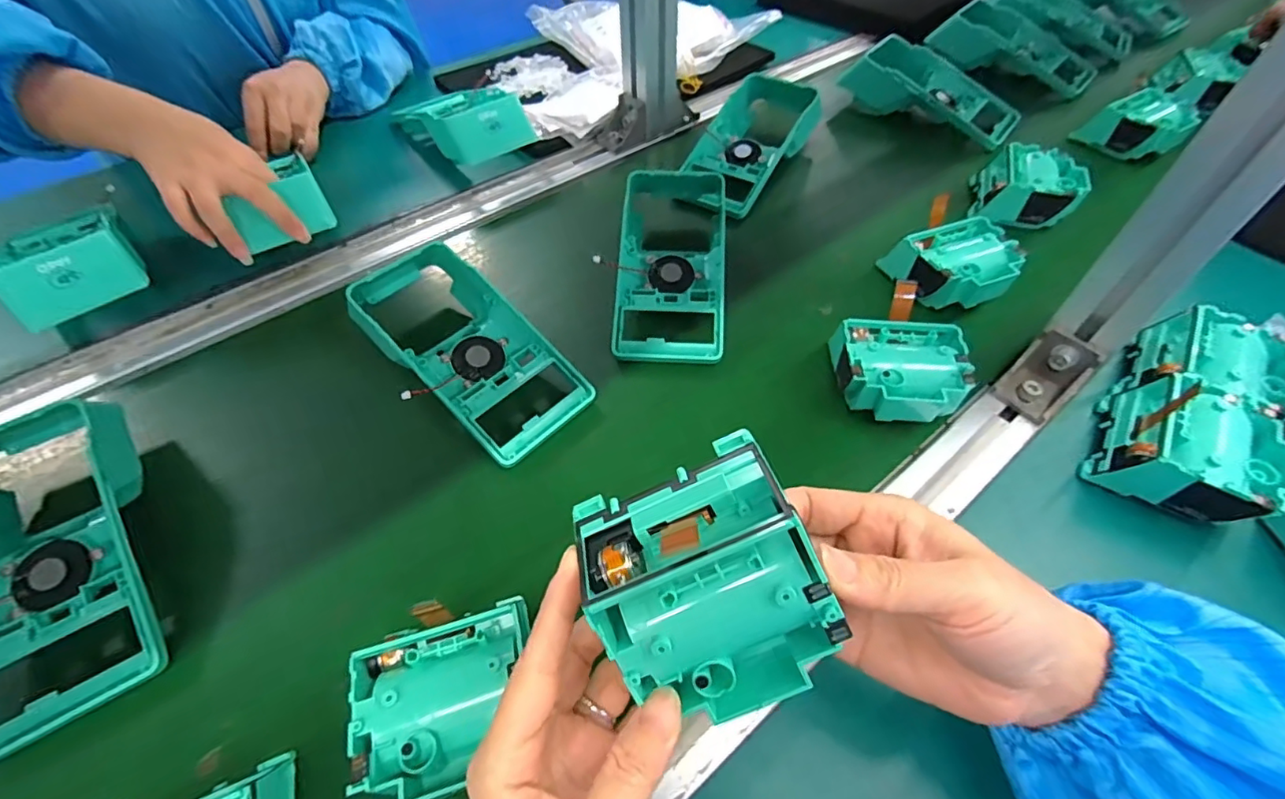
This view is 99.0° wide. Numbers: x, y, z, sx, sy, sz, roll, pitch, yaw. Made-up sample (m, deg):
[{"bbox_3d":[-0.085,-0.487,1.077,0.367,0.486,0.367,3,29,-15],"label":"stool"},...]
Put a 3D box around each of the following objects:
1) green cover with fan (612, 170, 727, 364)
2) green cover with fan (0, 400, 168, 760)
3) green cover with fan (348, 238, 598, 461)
[{"bbox_3d":[0.023,-0.114,0.434,0.084,0.054,0.188,2,51,4],"label":"green cover with fan"},{"bbox_3d":[-0.322,0.080,0.296,0.089,0.057,0.184,-30,56,-20],"label":"green cover with fan"},{"bbox_3d":[-0.130,-0.039,0.382,0.191,0.053,0.095,35,60,27],"label":"green cover with fan"}]

